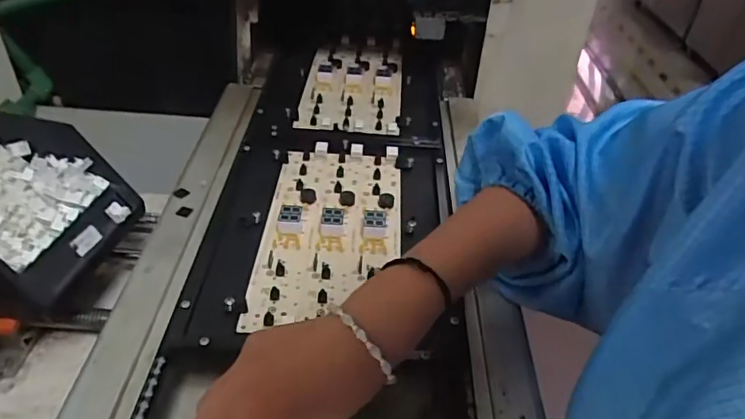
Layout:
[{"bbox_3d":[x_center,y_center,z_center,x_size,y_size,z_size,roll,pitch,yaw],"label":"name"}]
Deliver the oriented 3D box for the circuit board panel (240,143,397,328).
[{"bbox_3d":[-0.038,0.008,0.535,0.129,0.023,0.250,5,40,-1],"label":"circuit board panel"}]

